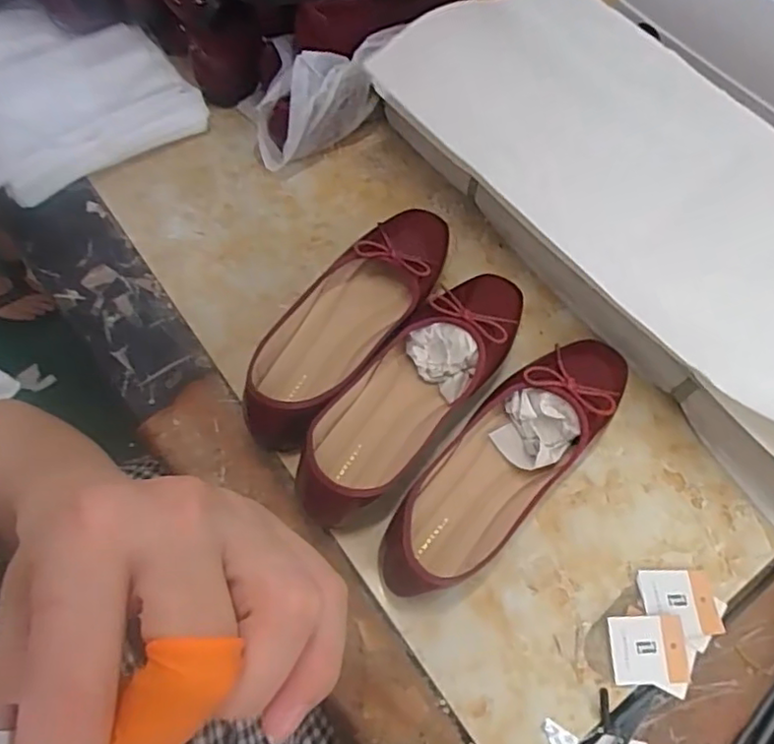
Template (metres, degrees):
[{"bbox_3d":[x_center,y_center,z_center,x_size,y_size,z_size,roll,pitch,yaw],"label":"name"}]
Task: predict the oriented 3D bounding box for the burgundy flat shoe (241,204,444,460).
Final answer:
[{"bbox_3d":[-0.029,-0.053,0.519,0.088,0.055,0.254,32,67,14],"label":"burgundy flat shoe"}]

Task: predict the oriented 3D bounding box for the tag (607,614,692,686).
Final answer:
[{"bbox_3d":[0.183,0.194,0.440,0.051,0.004,0.044,-4,71,4],"label":"tag"}]

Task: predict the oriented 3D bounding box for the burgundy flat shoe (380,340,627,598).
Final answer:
[{"bbox_3d":[0.091,0.064,0.475,0.082,0.057,0.257,38,68,16],"label":"burgundy flat shoe"}]

